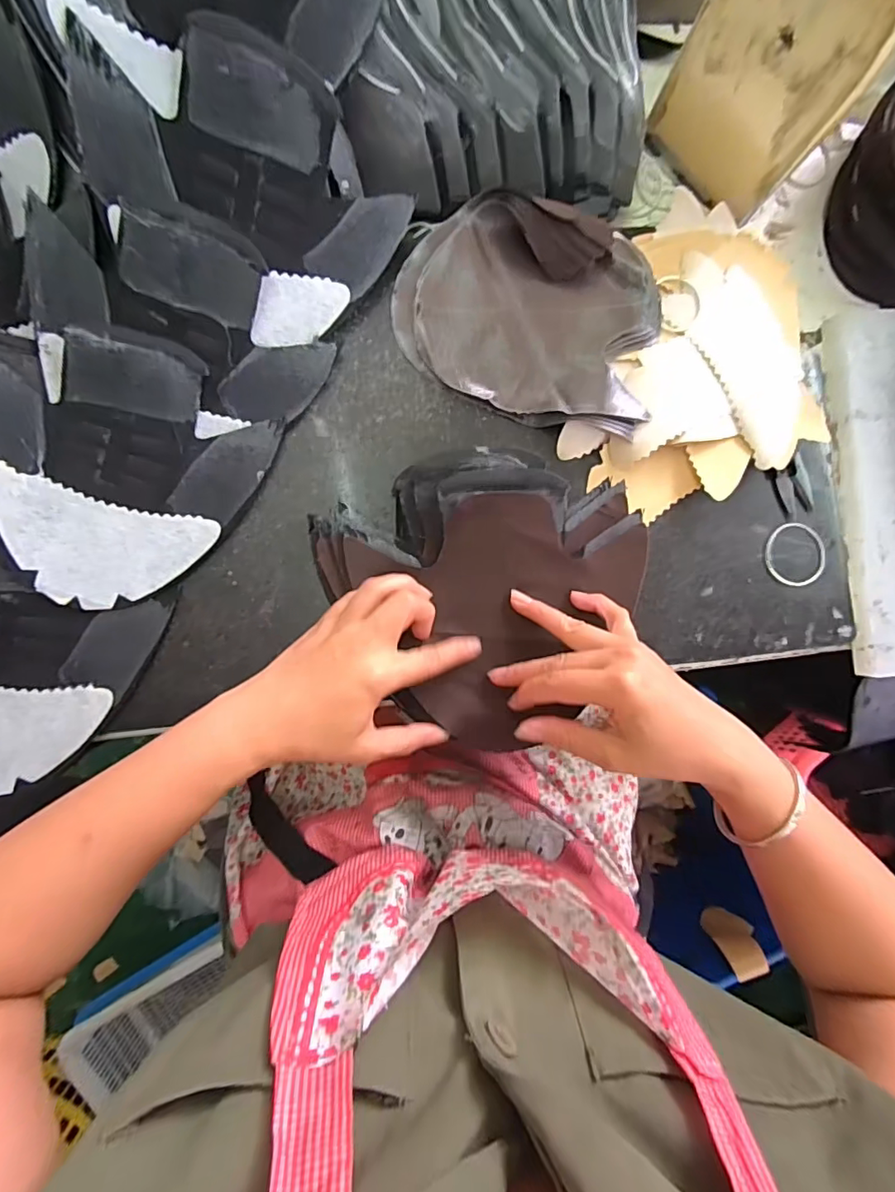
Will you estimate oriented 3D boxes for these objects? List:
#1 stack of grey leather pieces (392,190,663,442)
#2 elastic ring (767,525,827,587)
[{"bbox_3d":[0.064,-0.216,0.395,0.194,0.025,0.152,18,91,-6],"label":"stack of grey leather pieces"},{"bbox_3d":[0.277,-0.032,0.415,0.049,0.004,0.050,0,93,-5],"label":"elastic ring"}]

